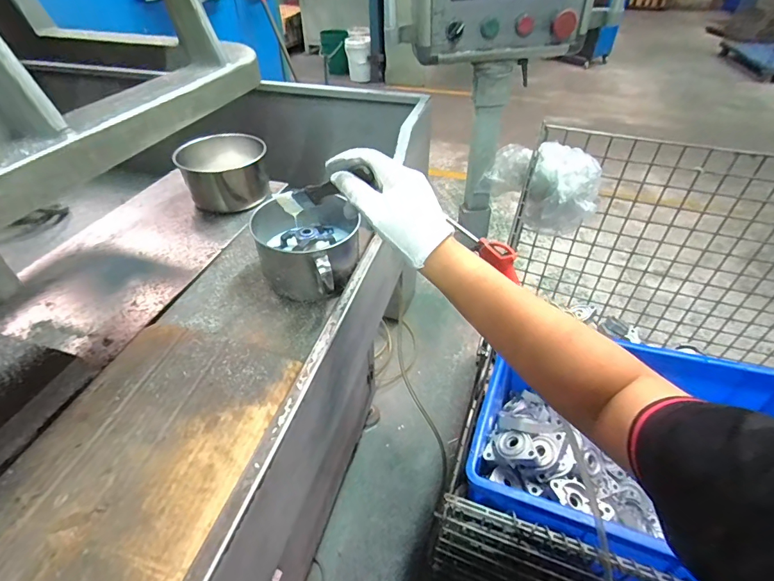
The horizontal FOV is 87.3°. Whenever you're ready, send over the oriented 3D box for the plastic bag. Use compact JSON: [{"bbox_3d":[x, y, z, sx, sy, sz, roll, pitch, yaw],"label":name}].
[{"bbox_3d":[0.308,-0.211,0.833,0.114,0.148,0.222,-30,50,-29],"label":"plastic bag"}]

